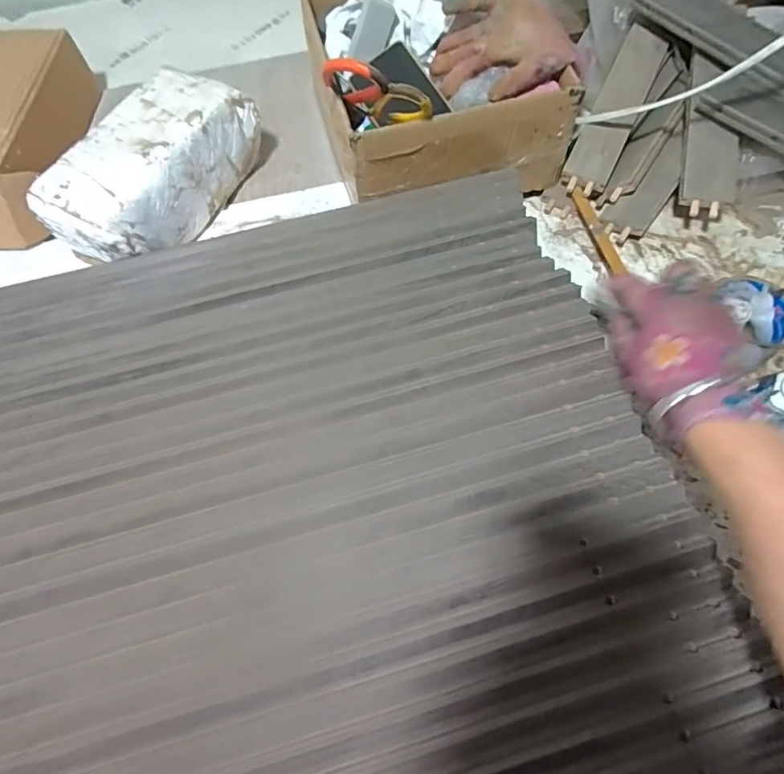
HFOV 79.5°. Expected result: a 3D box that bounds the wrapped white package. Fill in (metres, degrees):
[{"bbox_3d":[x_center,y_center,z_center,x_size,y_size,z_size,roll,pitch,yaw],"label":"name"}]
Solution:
[{"bbox_3d":[-0.263,-0.241,0.524,0.119,0.100,0.237,22,68,12],"label":"wrapped white package"}]

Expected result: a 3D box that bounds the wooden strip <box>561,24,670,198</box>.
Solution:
[{"bbox_3d":[0.273,-0.340,0.569,0.052,0.015,0.249,26,77,7],"label":"wooden strip"}]

